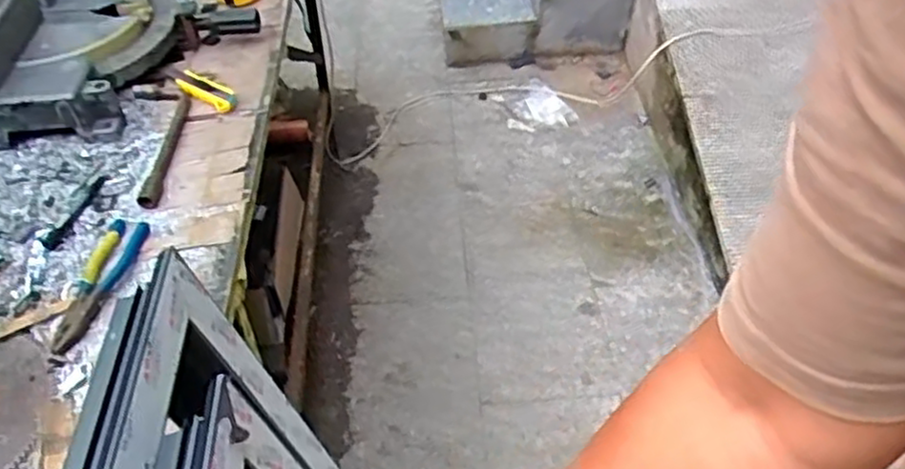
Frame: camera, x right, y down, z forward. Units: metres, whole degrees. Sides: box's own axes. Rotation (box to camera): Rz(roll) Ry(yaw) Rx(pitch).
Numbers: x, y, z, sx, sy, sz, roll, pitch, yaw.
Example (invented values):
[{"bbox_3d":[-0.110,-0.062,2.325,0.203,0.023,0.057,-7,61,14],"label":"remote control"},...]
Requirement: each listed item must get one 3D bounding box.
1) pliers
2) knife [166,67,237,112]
[{"bbox_3d":[-0.423,0.054,0.885,0.062,0.016,0.201,4,45,6],"label":"pliers"},{"bbox_3d":[-0.393,-0.231,1.155,0.167,0.014,0.043,30,53,28],"label":"knife"}]

